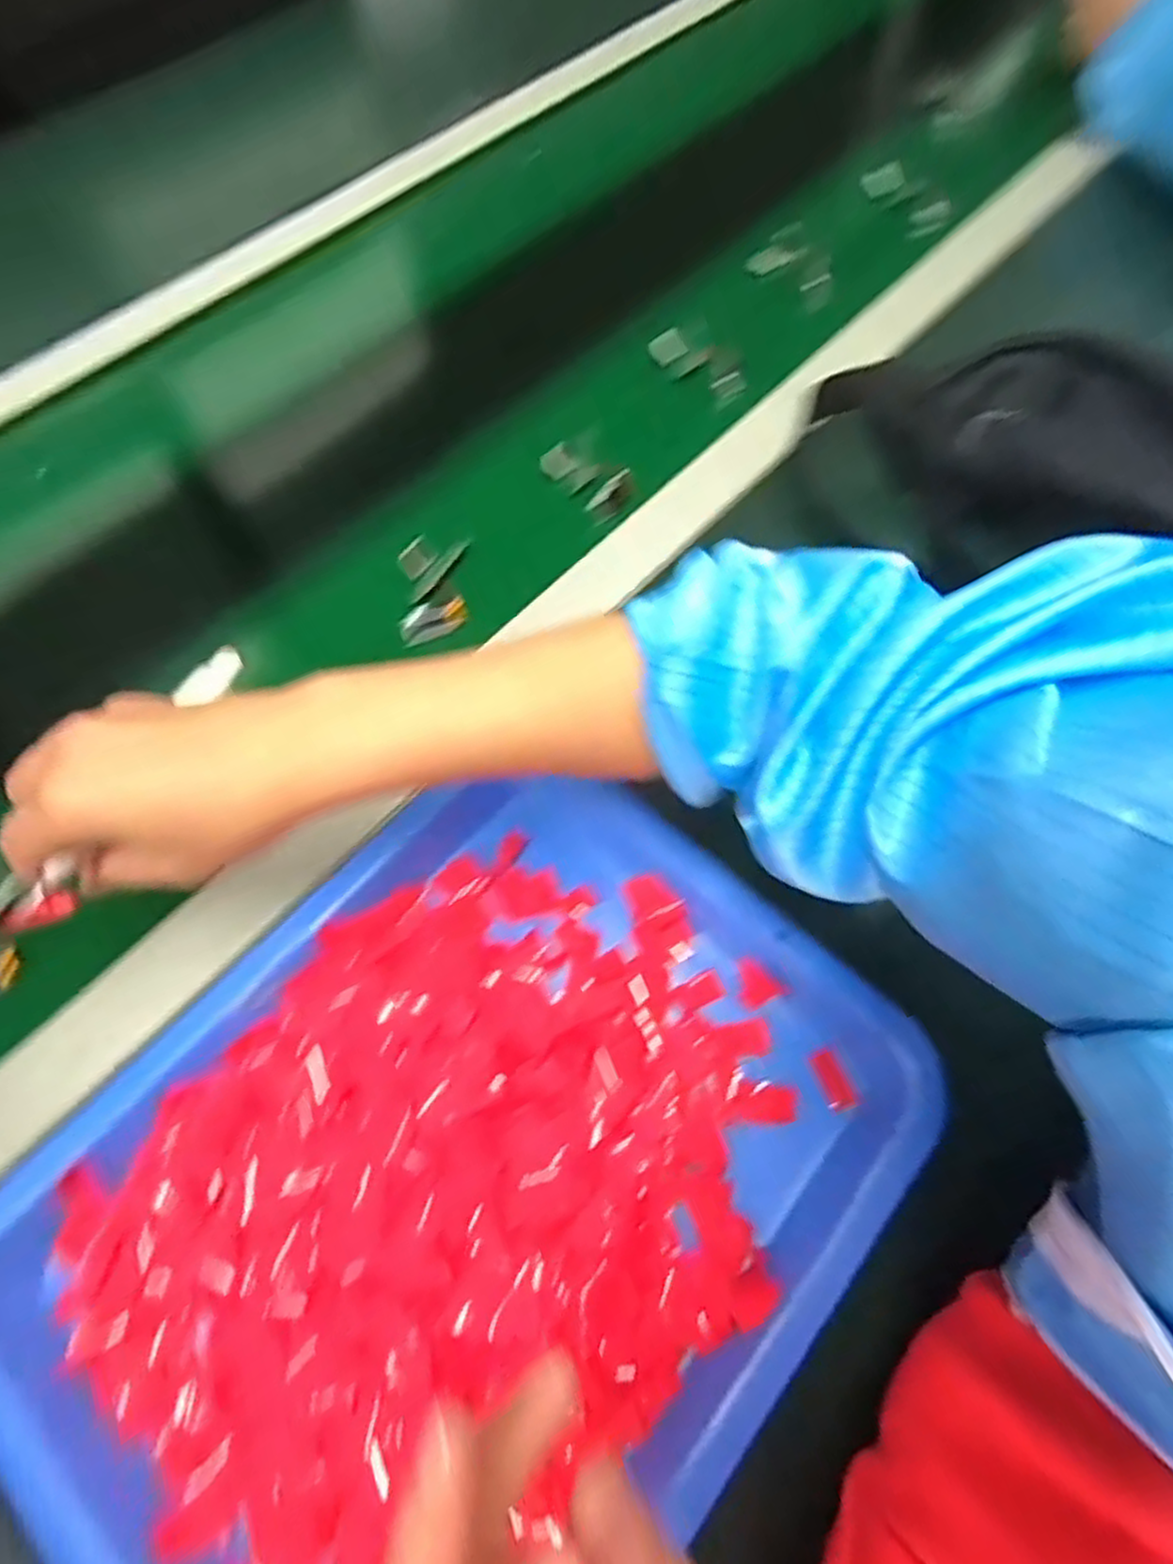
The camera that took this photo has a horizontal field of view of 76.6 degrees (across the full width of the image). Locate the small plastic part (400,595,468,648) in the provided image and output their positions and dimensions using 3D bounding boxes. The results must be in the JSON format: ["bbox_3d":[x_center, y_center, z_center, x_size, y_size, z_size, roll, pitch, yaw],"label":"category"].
[{"bbox_3d":[-0.090,-0.096,0.439,0.041,0.018,0.013,-29,67,-11],"label":"small plastic part"}]

